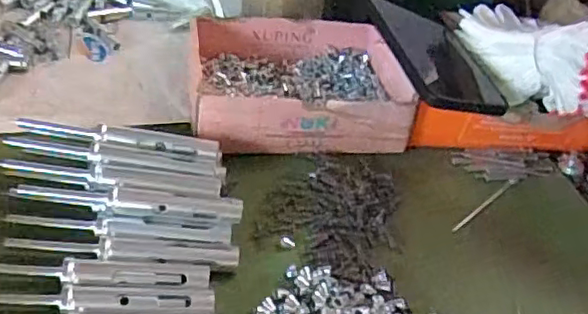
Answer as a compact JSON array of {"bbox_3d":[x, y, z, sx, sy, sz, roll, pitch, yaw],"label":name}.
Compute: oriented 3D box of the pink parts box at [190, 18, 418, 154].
[{"bbox_3d":[0.000,-0.070,0.516,0.170,0.040,0.145,-1,42,-13],"label":"pink parts box"}]

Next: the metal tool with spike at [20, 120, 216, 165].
[{"bbox_3d":[-0.126,-0.015,0.447,0.144,0.011,0.024,11,41,-1],"label":"metal tool with spike"}]

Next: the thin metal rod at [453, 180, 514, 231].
[{"bbox_3d":[0.149,0.037,0.477,0.084,0.004,0.004,-27,53,-35],"label":"thin metal rod"}]

